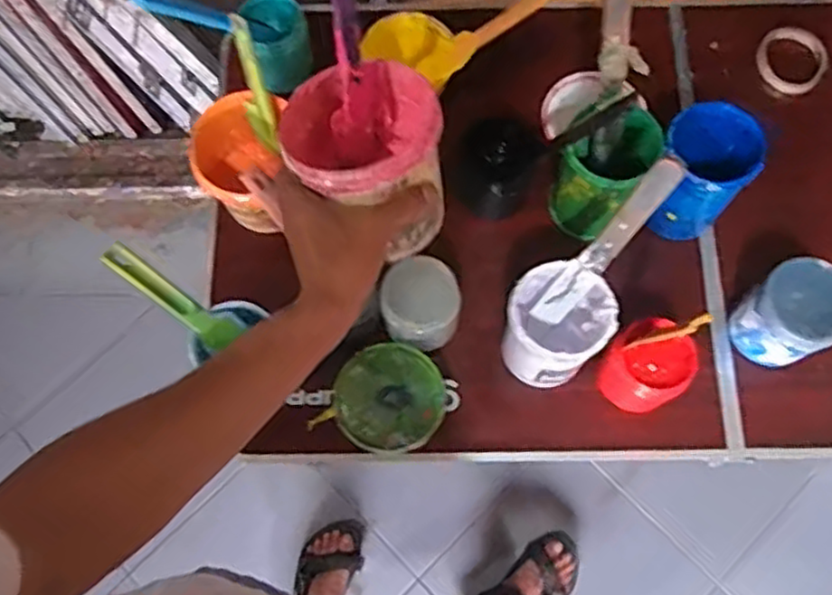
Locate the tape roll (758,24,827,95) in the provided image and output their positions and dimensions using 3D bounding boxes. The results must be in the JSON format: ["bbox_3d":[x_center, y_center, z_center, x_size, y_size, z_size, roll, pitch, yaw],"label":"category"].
[{"bbox_3d":[0.486,-0.309,0.935,0.082,0.017,0.094,17,75,7],"label":"tape roll"}]

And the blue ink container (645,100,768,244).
[{"bbox_3d":[0.312,-0.133,0.807,0.101,0.151,0.097,30,77,11],"label":"blue ink container"}]

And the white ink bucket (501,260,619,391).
[{"bbox_3d":[0.143,0.038,0.771,0.100,0.182,0.098,-1,73,2],"label":"white ink bucket"}]

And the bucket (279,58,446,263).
[{"bbox_3d":[-0.038,-0.115,0.596,0.118,0.105,0.137,-22,74,-4],"label":"bucket"}]

